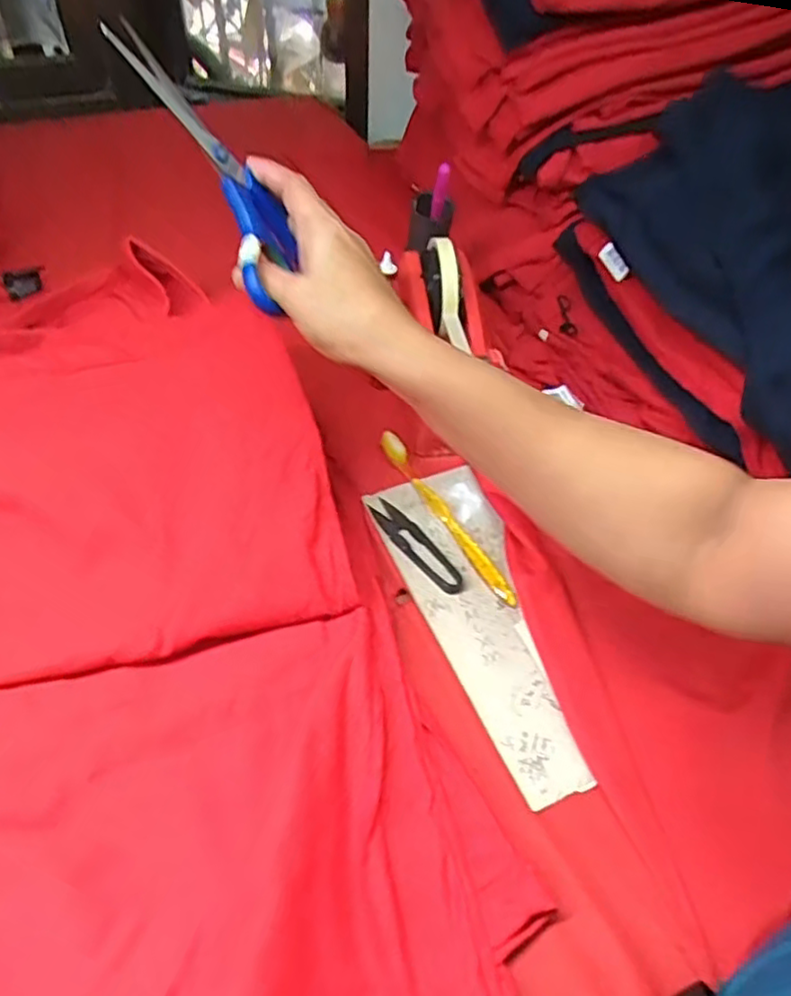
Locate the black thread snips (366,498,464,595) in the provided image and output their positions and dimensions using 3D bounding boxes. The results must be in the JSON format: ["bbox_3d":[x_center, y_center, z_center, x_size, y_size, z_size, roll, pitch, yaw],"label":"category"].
[{"bbox_3d":[0.015,0.034,0.513,0.023,0.006,0.100,-27,53,-25],"label":"black thread snips"}]

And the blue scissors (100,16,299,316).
[{"bbox_3d":[-0.106,-0.188,0.391,0.014,0.163,0.052,-14,29,46],"label":"blue scissors"}]

